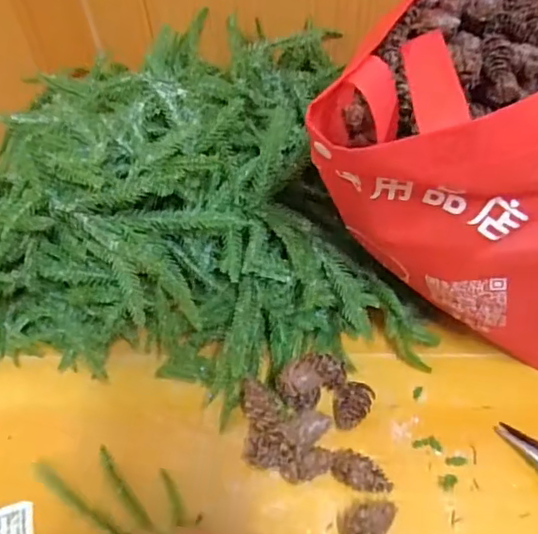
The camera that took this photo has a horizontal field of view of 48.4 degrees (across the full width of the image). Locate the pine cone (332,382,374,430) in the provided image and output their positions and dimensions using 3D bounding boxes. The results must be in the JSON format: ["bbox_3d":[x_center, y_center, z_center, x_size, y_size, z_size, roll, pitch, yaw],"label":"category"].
[{"bbox_3d":[0.057,0.095,0.414,0.026,0.019,0.031,15,53,16],"label":"pine cone"}]

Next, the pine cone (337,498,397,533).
[{"bbox_3d":[0.059,0.155,0.365,0.031,0.023,0.036,16,54,16],"label":"pine cone"}]

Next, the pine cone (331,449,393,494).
[{"bbox_3d":[0.059,0.135,0.384,0.038,0.021,0.020,28,58,24],"label":"pine cone"}]

